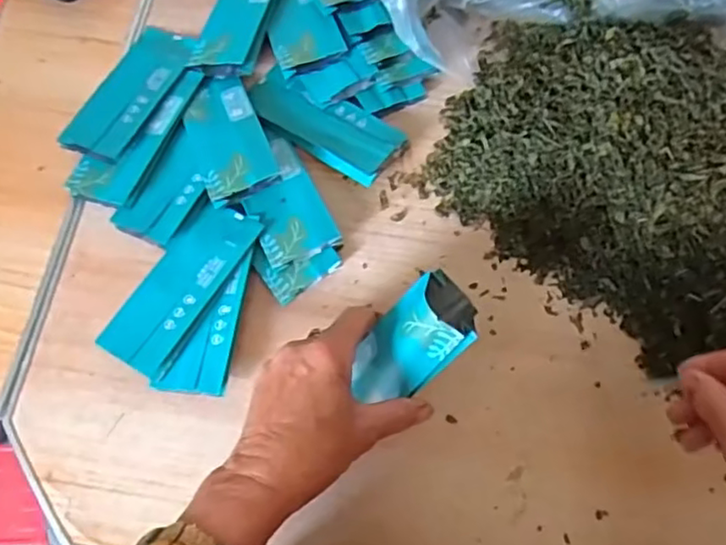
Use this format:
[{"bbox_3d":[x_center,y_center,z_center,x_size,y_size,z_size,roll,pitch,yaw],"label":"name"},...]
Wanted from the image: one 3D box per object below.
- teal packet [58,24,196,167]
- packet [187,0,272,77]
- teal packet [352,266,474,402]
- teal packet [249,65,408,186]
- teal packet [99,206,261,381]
[{"bbox_3d":[-0.185,-0.148,0.521,0.054,0.008,0.133,22,71,7],"label":"teal packet"},{"bbox_3d":[-0.102,-0.226,0.551,0.049,0.015,0.136,15,70,4],"label":"packet"},{"bbox_3d":[0.027,0.046,0.398,0.033,0.098,0.049,-15,65,-46],"label":"teal packet"},{"bbox_3d":[-0.035,-0.119,0.516,0.130,0.013,0.050,35,73,11],"label":"teal packet"},{"bbox_3d":[-0.129,0.007,0.468,0.054,0.005,0.130,27,69,16],"label":"teal packet"}]

